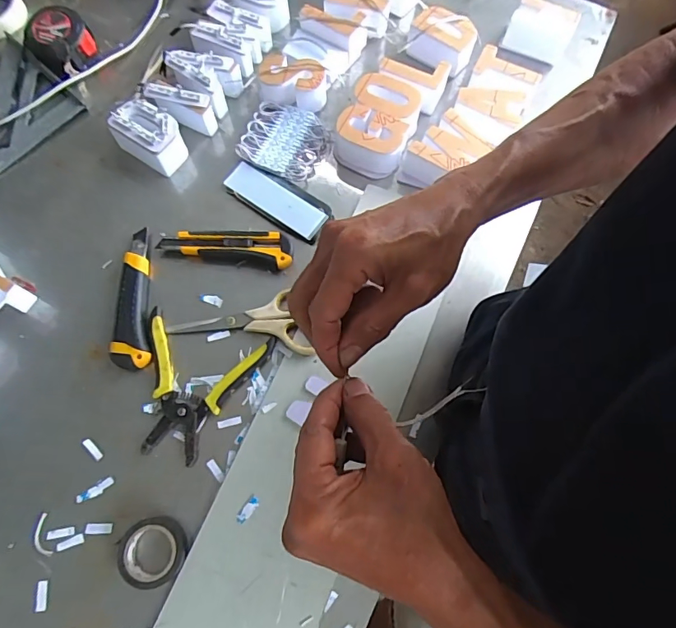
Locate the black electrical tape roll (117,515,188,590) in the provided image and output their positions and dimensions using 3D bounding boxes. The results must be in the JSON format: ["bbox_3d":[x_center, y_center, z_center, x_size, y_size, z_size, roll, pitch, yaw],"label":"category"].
[{"bbox_3d":[-0.175,0.226,0.446,0.059,0.019,0.058,0,71,-1],"label":"black electrical tape roll"}]

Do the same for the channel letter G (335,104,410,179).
[{"bbox_3d":[0.039,-0.216,0.590,0.082,0.045,0.061,21,71,6],"label":"channel letter G"}]

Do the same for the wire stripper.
[{"bbox_3d":[-0.153,0.080,0.502,0.136,0.013,0.145,12,71,3],"label":"wire stripper"}]

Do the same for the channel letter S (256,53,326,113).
[{"bbox_3d":[-0.058,-0.307,0.617,0.088,0.040,0.069,6,71,1],"label":"channel letter S"}]

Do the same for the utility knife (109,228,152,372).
[{"bbox_3d":[-0.232,-0.019,0.531,0.038,0.018,0.166,-6,71,-3],"label":"utility knife"}]

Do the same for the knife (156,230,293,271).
[{"bbox_3d":[-0.131,-0.082,0.555,0.153,0.019,0.041,8,71,2],"label":"knife"}]

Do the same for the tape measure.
[{"bbox_3d":[-0.379,-0.374,0.640,0.083,0.037,0.082,28,72,8],"label":"tape measure"}]

